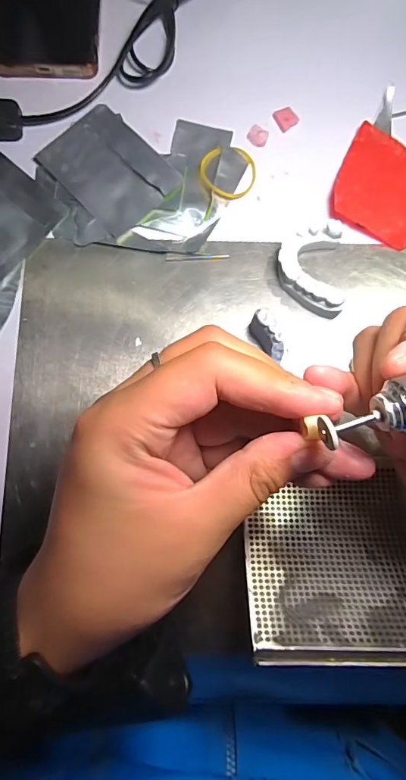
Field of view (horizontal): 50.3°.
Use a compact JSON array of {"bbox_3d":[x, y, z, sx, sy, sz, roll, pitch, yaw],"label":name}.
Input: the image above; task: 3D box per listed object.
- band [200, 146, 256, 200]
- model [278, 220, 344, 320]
[{"bbox_3d":[0.018,-0.158,0.312,0.040,0.005,0.042,2,81,0],"label":"band"},{"bbox_3d":[0.072,-0.084,0.293,0.042,0.019,0.067,3,81,0],"label":"model"}]

